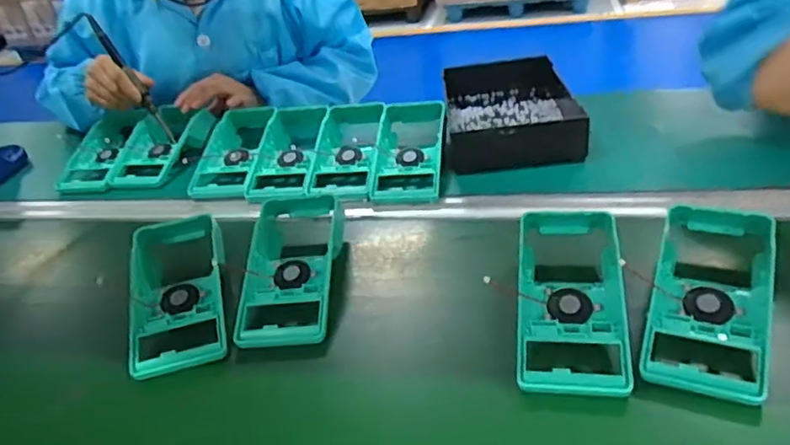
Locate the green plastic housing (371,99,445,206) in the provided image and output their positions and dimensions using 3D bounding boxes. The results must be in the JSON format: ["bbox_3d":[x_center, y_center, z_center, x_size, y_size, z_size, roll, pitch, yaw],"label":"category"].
[{"bbox_3d":[0.020,-0.099,0.738,0.082,0.040,0.196,-2,33,8],"label":"green plastic housing"}]

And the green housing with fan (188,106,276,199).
[{"bbox_3d":[-0.206,-0.093,0.805,0.083,0.052,0.187,-2,33,9],"label":"green housing with fan"}]

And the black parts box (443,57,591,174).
[{"bbox_3d":[0.149,-0.151,0.801,0.166,0.049,0.266,-4,32,6],"label":"black parts box"}]

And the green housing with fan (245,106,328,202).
[{"bbox_3d":[-0.132,-0.091,0.786,0.081,0.052,0.189,-2,33,9],"label":"green housing with fan"}]

